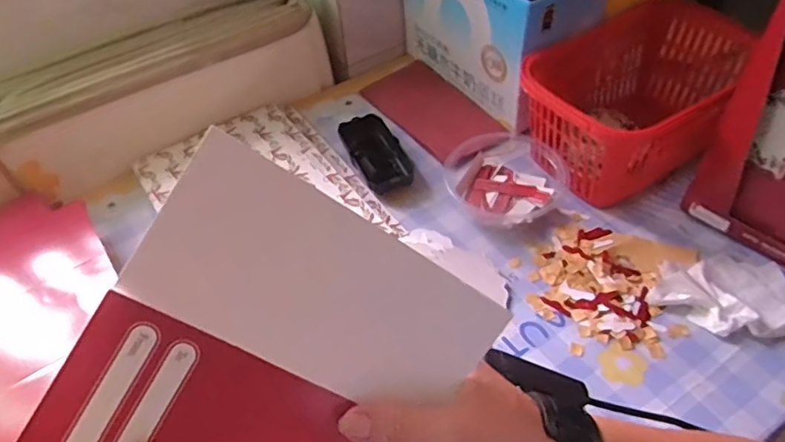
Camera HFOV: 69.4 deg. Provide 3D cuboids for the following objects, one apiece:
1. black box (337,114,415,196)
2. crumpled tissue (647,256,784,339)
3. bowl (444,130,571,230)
[{"bbox_3d":[-0.016,-0.075,0.613,0.059,0.027,0.116,-17,49,-10],"label":"black box"},{"bbox_3d":[0.278,0.062,0.477,0.115,0.018,0.081,-7,48,-2],"label":"crumpled tissue"},{"bbox_3d":[0.111,-0.043,0.569,0.109,0.043,0.114,-2,48,2],"label":"bowl"}]

